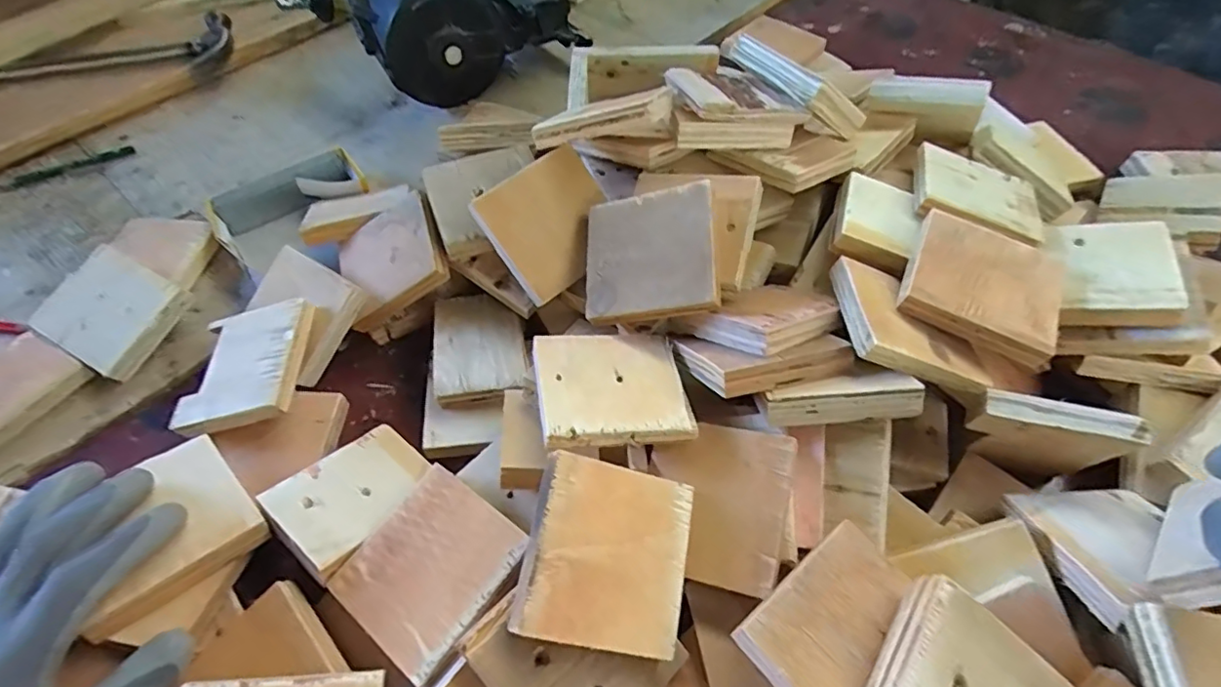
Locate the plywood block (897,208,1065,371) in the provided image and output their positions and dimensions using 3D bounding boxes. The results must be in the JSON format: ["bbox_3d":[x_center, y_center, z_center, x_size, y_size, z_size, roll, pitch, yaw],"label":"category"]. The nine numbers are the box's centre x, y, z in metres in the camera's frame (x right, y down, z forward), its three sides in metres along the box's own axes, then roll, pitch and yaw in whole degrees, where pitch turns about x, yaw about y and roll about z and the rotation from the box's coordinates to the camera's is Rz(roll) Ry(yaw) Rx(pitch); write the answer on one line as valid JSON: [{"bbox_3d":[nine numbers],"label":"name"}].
[{"bbox_3d":[0.247,-0.040,0.384,0.095,0.012,0.090,28,61,14],"label":"plywood block"}]

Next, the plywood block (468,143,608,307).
[{"bbox_3d":[-0.041,-0.090,0.432,0.093,0.015,0.087,-39,96,-14],"label":"plywood block"}]

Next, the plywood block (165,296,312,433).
[{"bbox_3d":[-0.261,0.016,0.418,0.086,0.016,0.090,-13,58,10],"label":"plywood block"}]

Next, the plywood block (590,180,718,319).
[{"bbox_3d":[0.027,-0.061,0.400,0.090,0.018,0.087,-7,71,27],"label":"plywood block"}]

